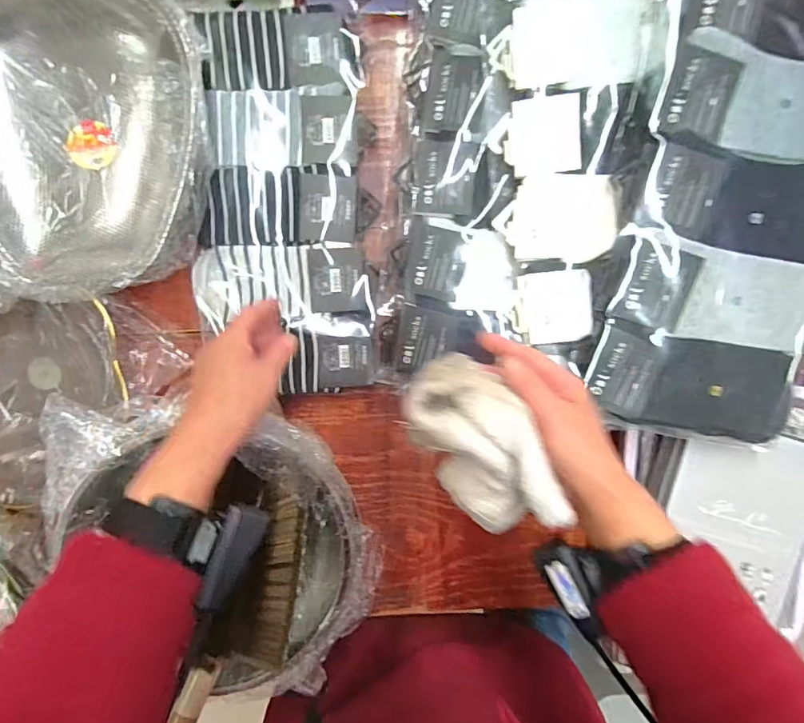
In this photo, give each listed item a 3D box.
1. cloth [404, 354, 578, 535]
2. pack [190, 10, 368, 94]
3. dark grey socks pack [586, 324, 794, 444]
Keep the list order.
[{"bbox_3d":[0.059,0.064,0.359,0.077,0.058,0.144,-28,96,1],"label":"cloth"},{"bbox_3d":[-0.130,-0.333,0.511,0.164,0.018,0.084,-5,96,-2],"label":"pack"},{"bbox_3d":[0.264,0.021,0.445,0.176,0.029,0.082,9,96,-3],"label":"dark grey socks pack"}]

